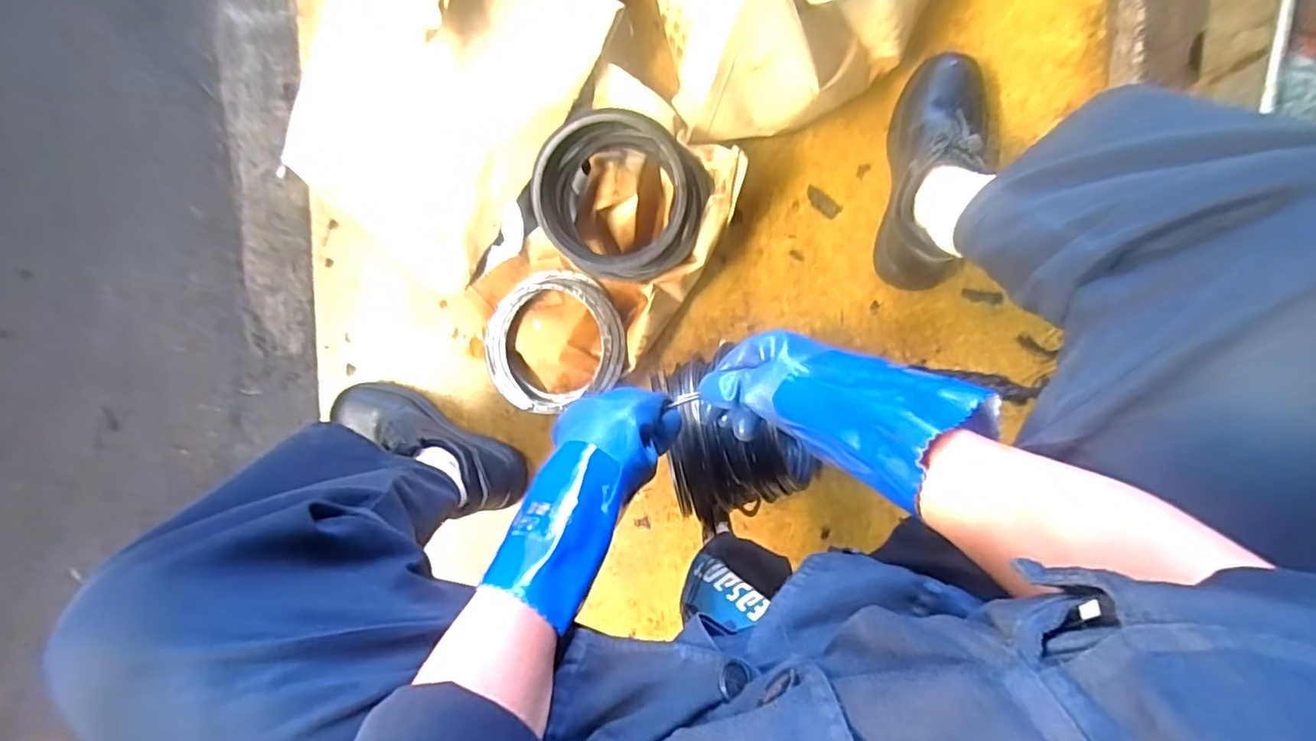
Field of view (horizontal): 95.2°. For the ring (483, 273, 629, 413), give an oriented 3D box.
[{"bbox_3d":[-0.136,-0.039,0.749,0.182,0.040,0.166,0,92,6],"label":"ring"}]

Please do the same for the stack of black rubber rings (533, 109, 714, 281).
[{"bbox_3d":[-0.041,-0.194,0.687,0.184,0.078,0.172,21,94,5],"label":"stack of black rubber rings"}]

